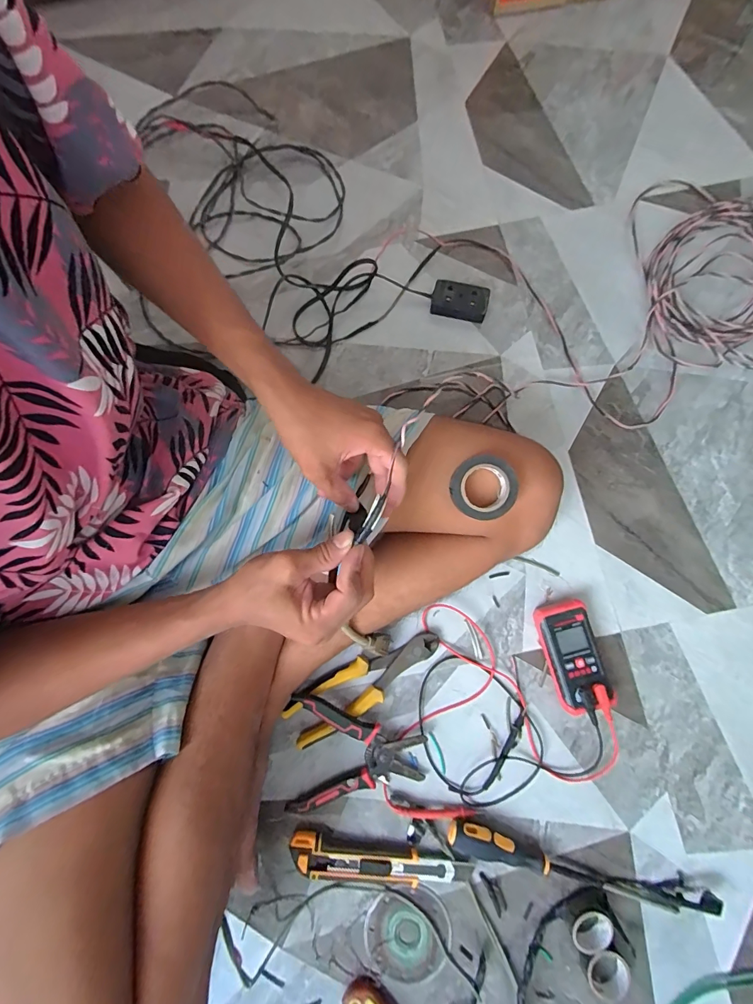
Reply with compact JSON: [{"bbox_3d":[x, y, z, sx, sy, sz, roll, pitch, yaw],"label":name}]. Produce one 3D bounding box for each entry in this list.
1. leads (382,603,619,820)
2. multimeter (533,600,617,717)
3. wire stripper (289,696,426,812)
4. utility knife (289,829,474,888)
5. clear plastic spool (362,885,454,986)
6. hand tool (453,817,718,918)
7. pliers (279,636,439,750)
[{"bbox_3d":[0.153,0.259,0.462,0.241,0.033,0.225,14,79,3],"label":"leads"},{"bbox_3d":[0.230,0.180,0.478,0.058,0.035,0.119,-13,79,-2],"label":"multimeter"},{"bbox_3d":[-0.022,0.284,0.459,0.151,0.033,0.127,-1,79,0],"label":"wire stripper"},{"bbox_3d":[0.003,0.399,0.442,0.193,0.017,0.043,8,79,2],"label":"utility knife"},{"bbox_3d":[0.034,0.471,0.440,0.090,0.009,0.086,0,79,0],"label":"clear plastic spool"},{"bbox_3d":[0.216,0.398,0.439,0.280,0.026,0.035,14,79,3],"label":"hand tool"},{"bbox_3d":[-0.013,0.212,0.478,0.193,0.022,0.054,-30,80,-5],"label":"pliers"}]

